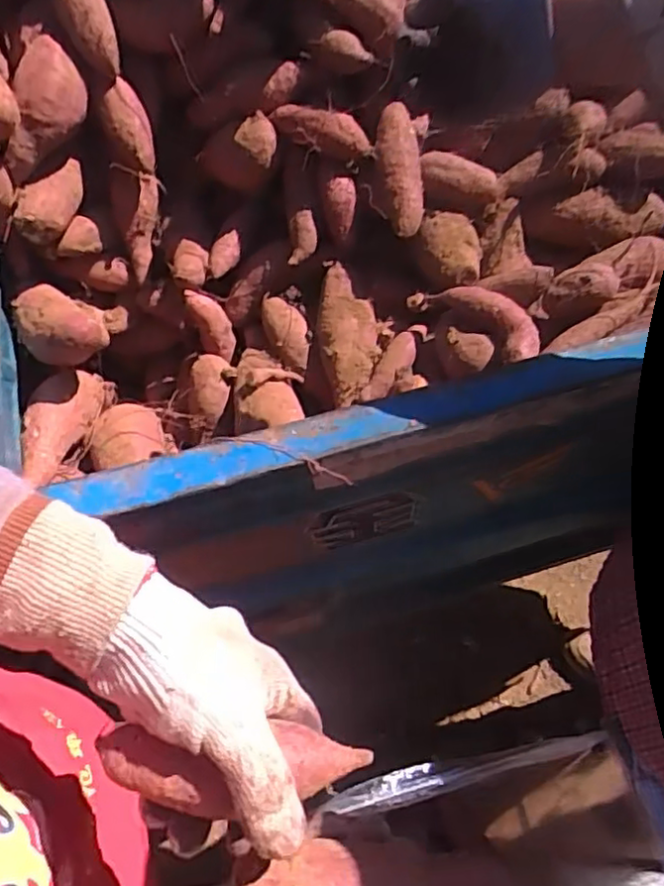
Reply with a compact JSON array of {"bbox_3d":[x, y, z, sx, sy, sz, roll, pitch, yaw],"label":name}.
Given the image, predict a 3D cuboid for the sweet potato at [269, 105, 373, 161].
[{"bbox_3d":[-0.011,-0.309,0.646,0.101,0.036,0.034,17,55,-4],"label":"sweet potato"}]

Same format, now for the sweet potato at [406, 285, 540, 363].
[{"bbox_3d":[0.141,-0.122,0.627,0.051,0.033,0.139,-35,64,-17],"label":"sweet potato"}]

